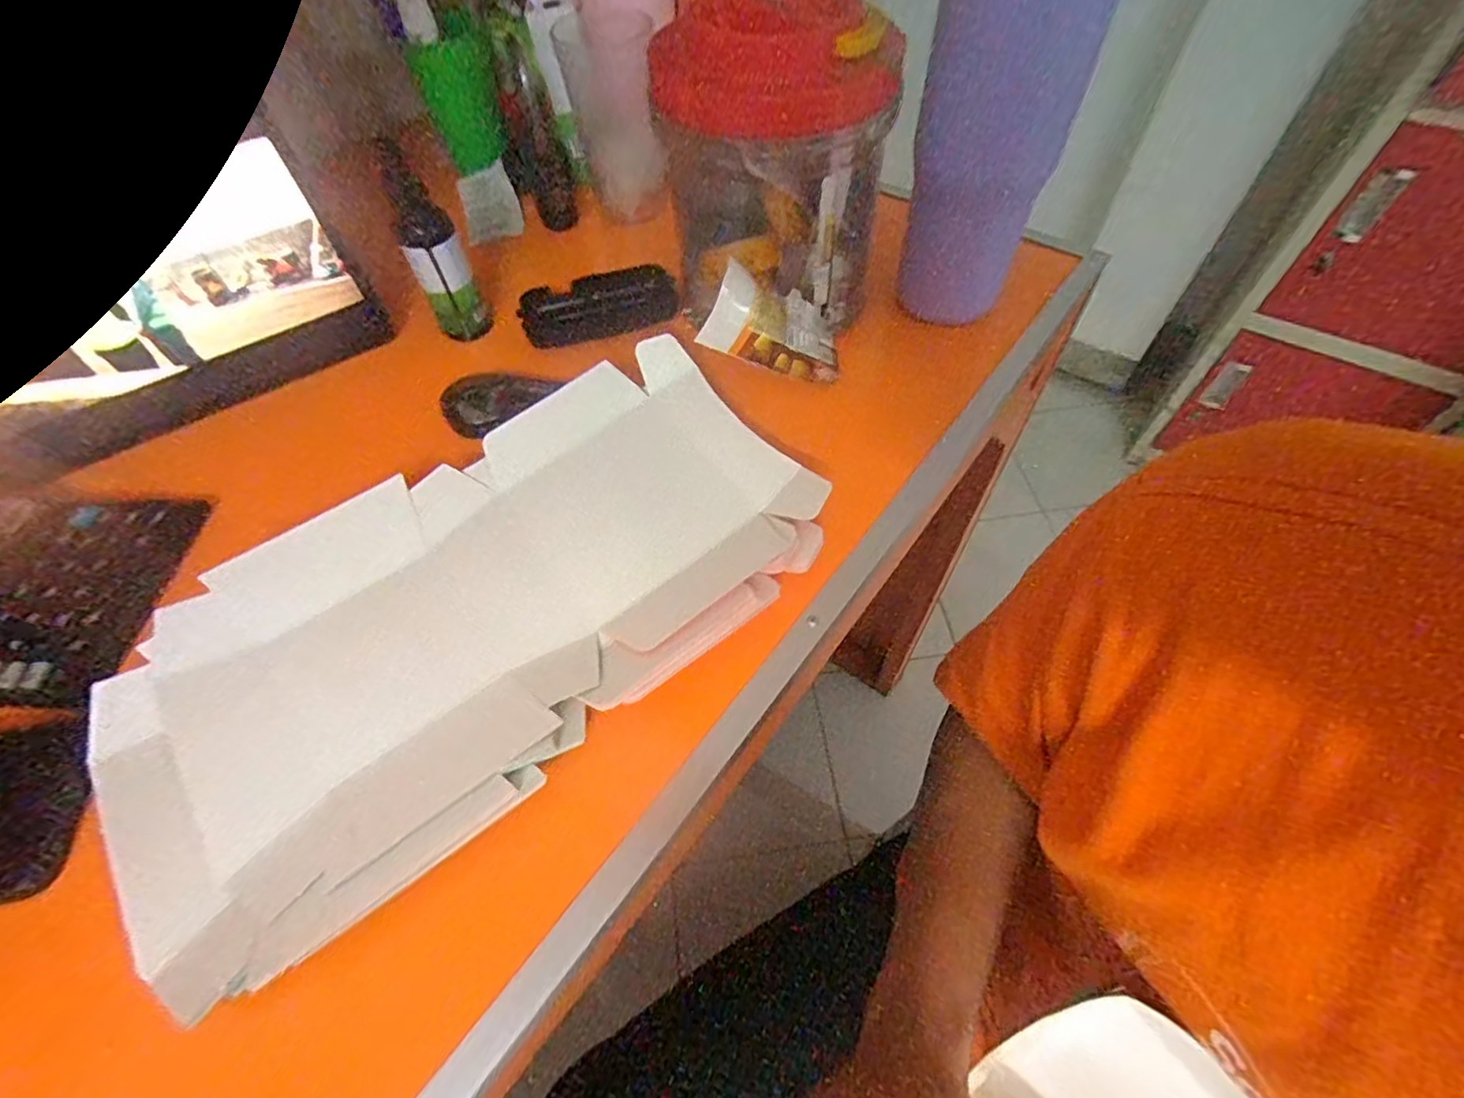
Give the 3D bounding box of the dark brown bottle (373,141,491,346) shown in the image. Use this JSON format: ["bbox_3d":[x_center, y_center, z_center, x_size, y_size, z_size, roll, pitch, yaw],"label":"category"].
[{"bbox_3d":[-0.202,-0.204,0.416,0.037,0.112,0.046,-22,58,-10],"label":"dark brown bottle"}]

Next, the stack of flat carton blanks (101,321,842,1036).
[{"bbox_3d":[-0.122,0.022,0.311,0.339,0.019,0.188,-35,62,-18],"label":"stack of flat carton blanks"}]

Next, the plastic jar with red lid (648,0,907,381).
[{"bbox_3d":[0.026,-0.210,0.363,0.131,0.140,0.142,-2,57,2],"label":"plastic jar with red lid"}]

